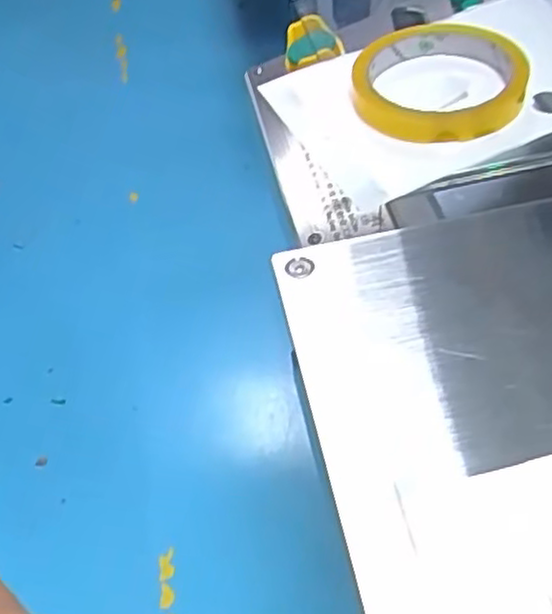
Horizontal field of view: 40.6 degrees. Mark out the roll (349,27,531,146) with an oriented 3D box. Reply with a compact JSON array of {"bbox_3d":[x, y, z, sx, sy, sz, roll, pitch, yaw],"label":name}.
[{"bbox_3d":[0.088,-0.130,0.418,0.092,0.024,0.096,-3,50,4],"label":"roll"}]

